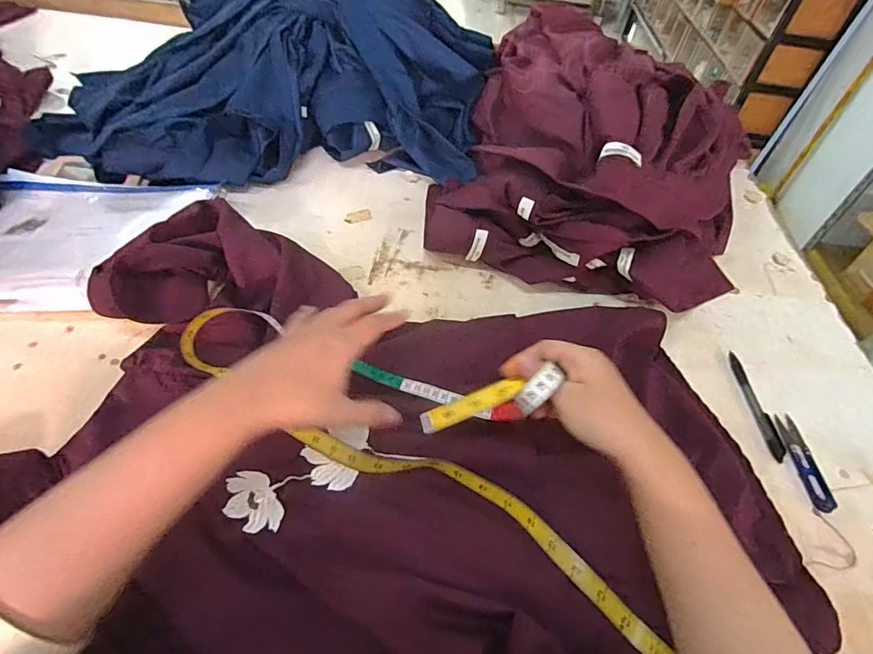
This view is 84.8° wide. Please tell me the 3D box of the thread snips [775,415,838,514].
[{"bbox_3d":[0.377,0.136,0.491,0.026,0.005,0.104,6,49,-1],"label":"thread snips"}]

